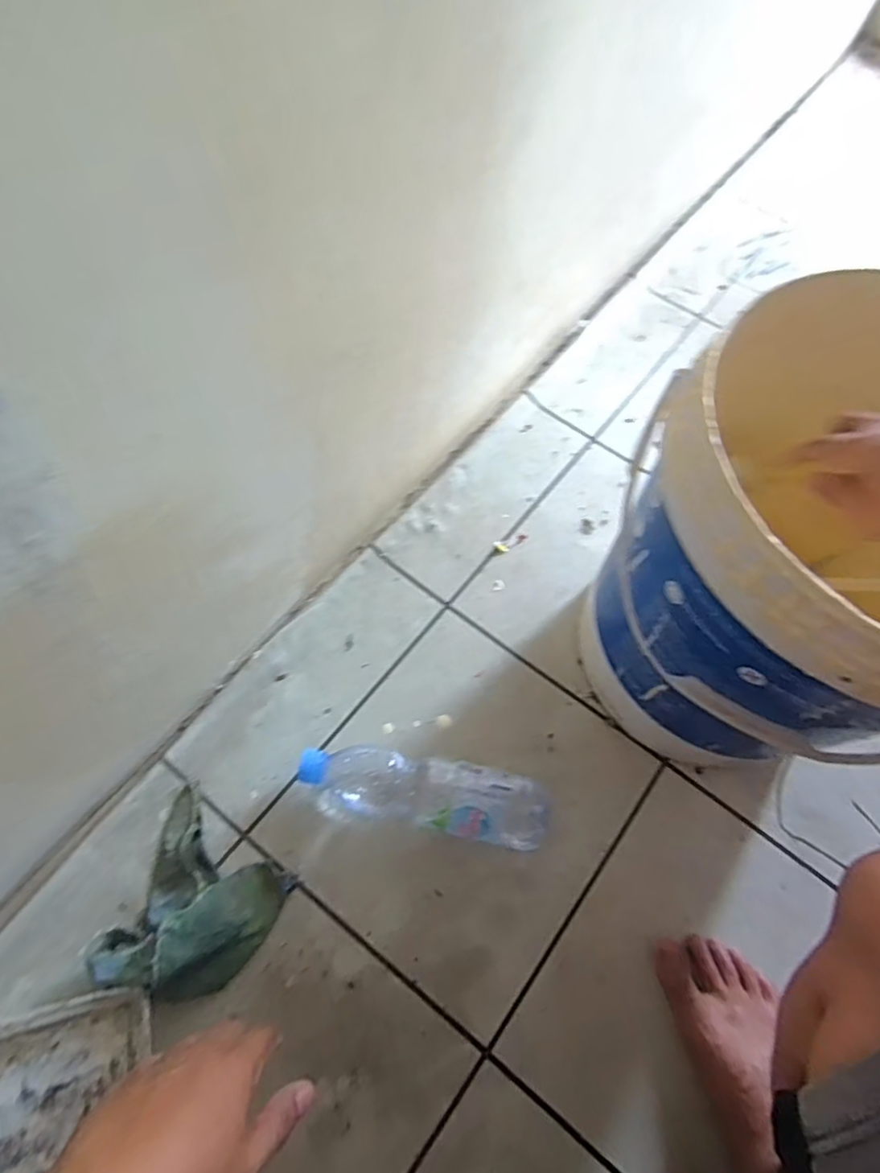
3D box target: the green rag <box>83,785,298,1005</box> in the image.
[{"bbox_3d":[-0.220,0.280,0.547,0.139,0.038,0.154,26,65,9],"label":"green rag"}]

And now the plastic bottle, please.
[{"bbox_3d":[-0.016,0.197,0.592,0.237,0.066,0.067,11,64,1],"label":"plastic bottle"}]

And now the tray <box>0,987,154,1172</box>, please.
[{"bbox_3d":[-0.312,0.401,0.484,0.165,0.034,0.118,-11,65,-9],"label":"tray"}]

